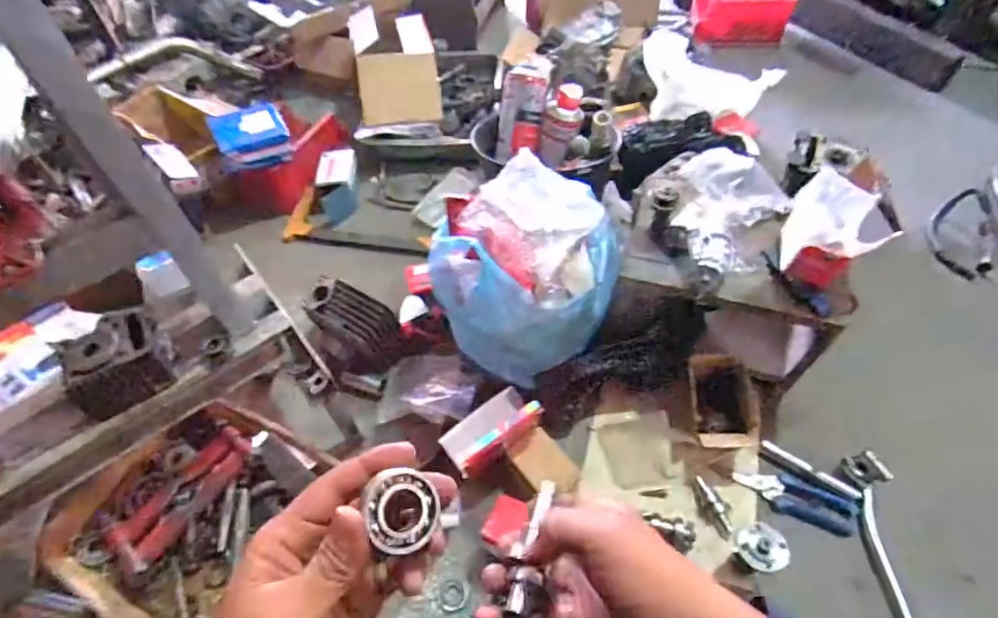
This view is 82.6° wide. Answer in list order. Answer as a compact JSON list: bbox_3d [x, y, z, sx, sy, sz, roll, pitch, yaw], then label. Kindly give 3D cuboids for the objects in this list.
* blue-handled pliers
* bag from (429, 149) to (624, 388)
[{"bbox_3d":[0.389,0.250,0.746,0.140,0.023,0.063,20,56,18],"label":"blue-handled pliers"},{"bbox_3d":[0.029,-0.043,0.732,0.215,0.252,0.197,-37,58,-22],"label":"bag"}]

